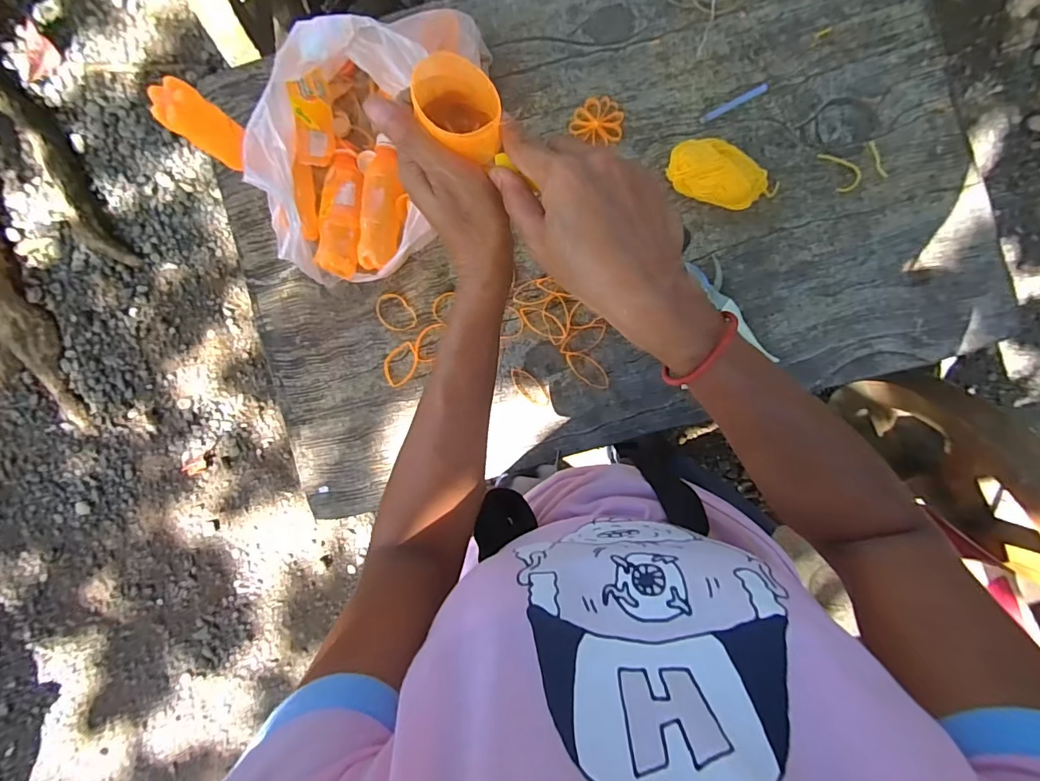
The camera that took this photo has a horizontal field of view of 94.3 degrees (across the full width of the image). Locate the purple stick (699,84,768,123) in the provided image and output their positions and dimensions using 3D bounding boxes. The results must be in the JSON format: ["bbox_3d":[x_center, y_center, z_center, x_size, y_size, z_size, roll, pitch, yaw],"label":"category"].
[{"bbox_3d":[0.266,-0.356,0.597,0.089,0.004,0.010,-27,91,4],"label":"purple stick"}]

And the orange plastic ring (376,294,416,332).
[{"bbox_3d":[-0.164,-0.101,0.633,0.042,0.009,0.057,-37,90,4],"label":"orange plastic ring"}]

